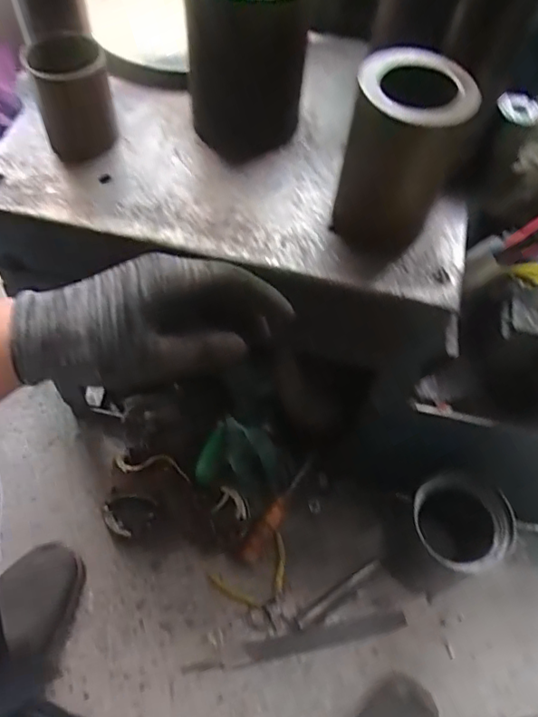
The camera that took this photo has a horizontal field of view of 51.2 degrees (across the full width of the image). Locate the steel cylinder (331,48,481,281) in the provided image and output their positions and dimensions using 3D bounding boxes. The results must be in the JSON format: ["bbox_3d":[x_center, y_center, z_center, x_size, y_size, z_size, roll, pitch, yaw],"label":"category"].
[{"bbox_3d":[0.103,-0.161,0.466,0.085,0.138,0.091,40,64,19],"label":"steel cylinder"}]

